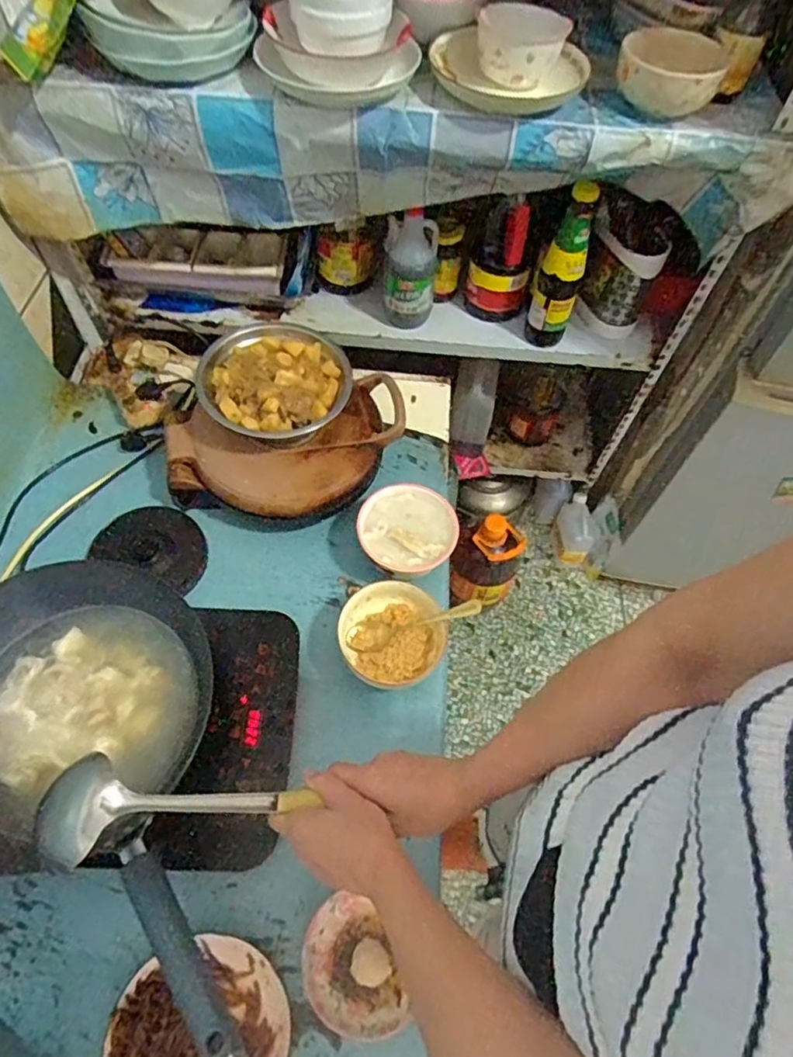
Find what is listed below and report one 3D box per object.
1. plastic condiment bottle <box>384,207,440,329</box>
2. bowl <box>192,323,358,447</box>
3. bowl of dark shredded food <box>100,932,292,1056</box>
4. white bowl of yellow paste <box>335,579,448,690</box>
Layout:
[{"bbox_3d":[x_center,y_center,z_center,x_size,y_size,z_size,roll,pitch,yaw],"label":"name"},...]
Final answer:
[{"bbox_3d":[0.021,-0.420,1.009,0.086,0.181,0.072,11,60,4],"label":"plastic condiment bottle"},{"bbox_3d":[-0.172,-0.206,0.866,0.210,0.070,0.191,1,60,-2],"label":"bowl"},{"bbox_3d":[-0.188,0.490,0.590,0.164,0.042,0.161,1,60,-2],"label":"bowl of dark shredded food"},{"bbox_3d":[-0.007,0.142,0.807,0.131,0.057,0.131,1,60,-2],"label":"white bowl of yellow paste"}]

